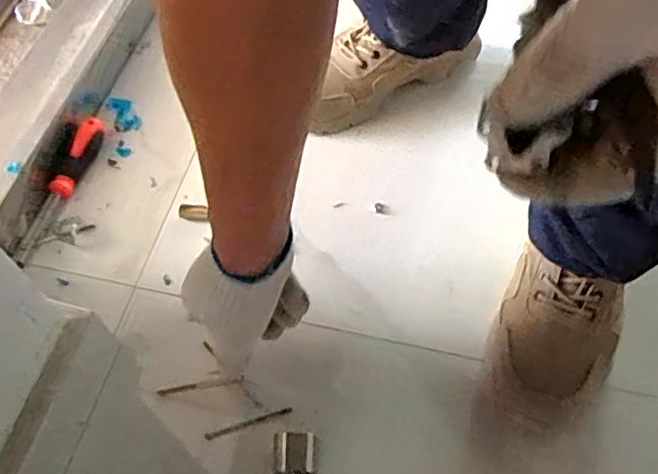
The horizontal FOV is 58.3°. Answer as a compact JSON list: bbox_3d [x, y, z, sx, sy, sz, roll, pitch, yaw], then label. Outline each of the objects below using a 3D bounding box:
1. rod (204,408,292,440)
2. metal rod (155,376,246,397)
[{"bbox_3d":[-0.072,0.167,0.530,0.079,0.004,0.007,-16,60,-9],"label":"rod"},{"bbox_3d":[-0.120,0.138,0.547,0.079,0.004,0.008,-6,59,-4],"label":"metal rod"}]

